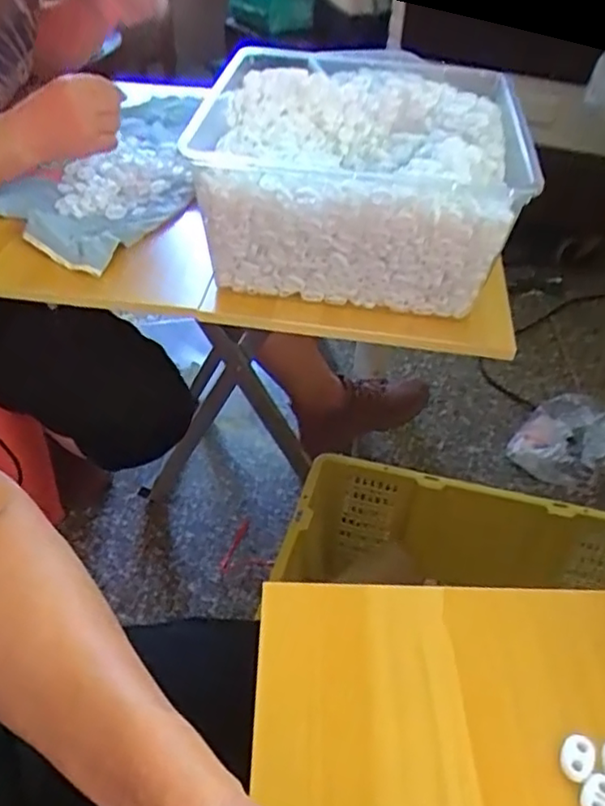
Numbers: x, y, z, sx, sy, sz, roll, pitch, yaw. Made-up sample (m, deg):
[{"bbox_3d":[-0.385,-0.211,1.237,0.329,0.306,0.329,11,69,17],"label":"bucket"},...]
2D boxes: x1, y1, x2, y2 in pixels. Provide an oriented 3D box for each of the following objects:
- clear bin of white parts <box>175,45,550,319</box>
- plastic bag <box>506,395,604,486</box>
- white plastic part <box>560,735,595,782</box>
[{"bbox_3d":[0.059,-0.248,0.691,0.299,0.139,0.366,9,42,6],"label":"clear bin of white parts"},{"bbox_3d":[0.488,0.058,1.170,0.174,0.111,0.207,26,47,23],"label":"plastic bag"},{"bbox_3d":[0.139,0.179,0.322,0.016,0.006,0.021,27,47,24],"label":"white plastic part"}]

